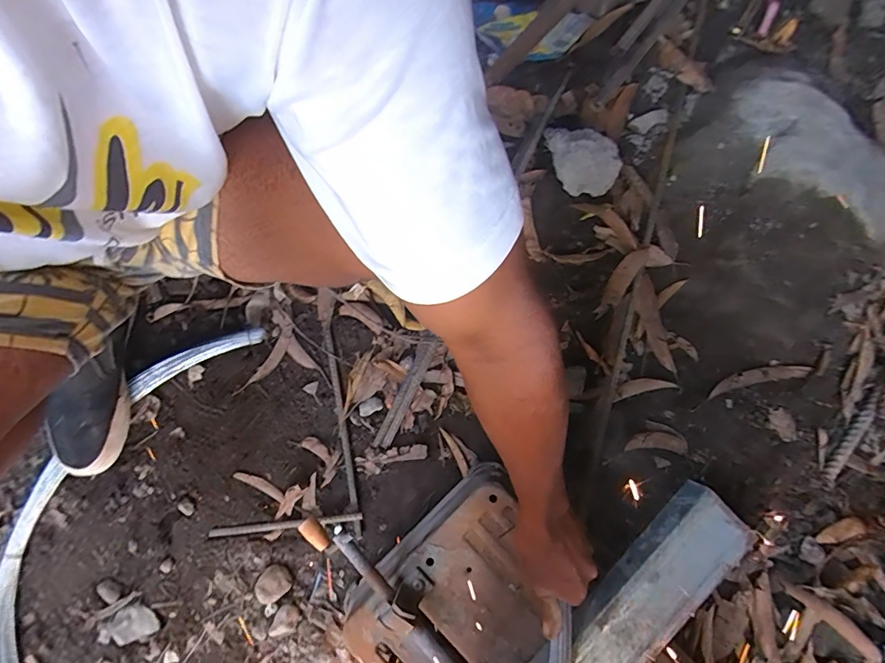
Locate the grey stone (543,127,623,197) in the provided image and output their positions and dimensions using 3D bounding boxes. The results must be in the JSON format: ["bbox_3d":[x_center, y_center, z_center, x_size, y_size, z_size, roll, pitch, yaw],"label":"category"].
[{"bbox_3d":[0.202,-0.253,0.645,0.122,0.063,0.081,45,83,1],"label":"grey stone"}]

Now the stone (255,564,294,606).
[{"bbox_3d":[-0.230,0.341,0.593,0.045,0.022,0.039,-33,87,-6],"label":"stone"}]

